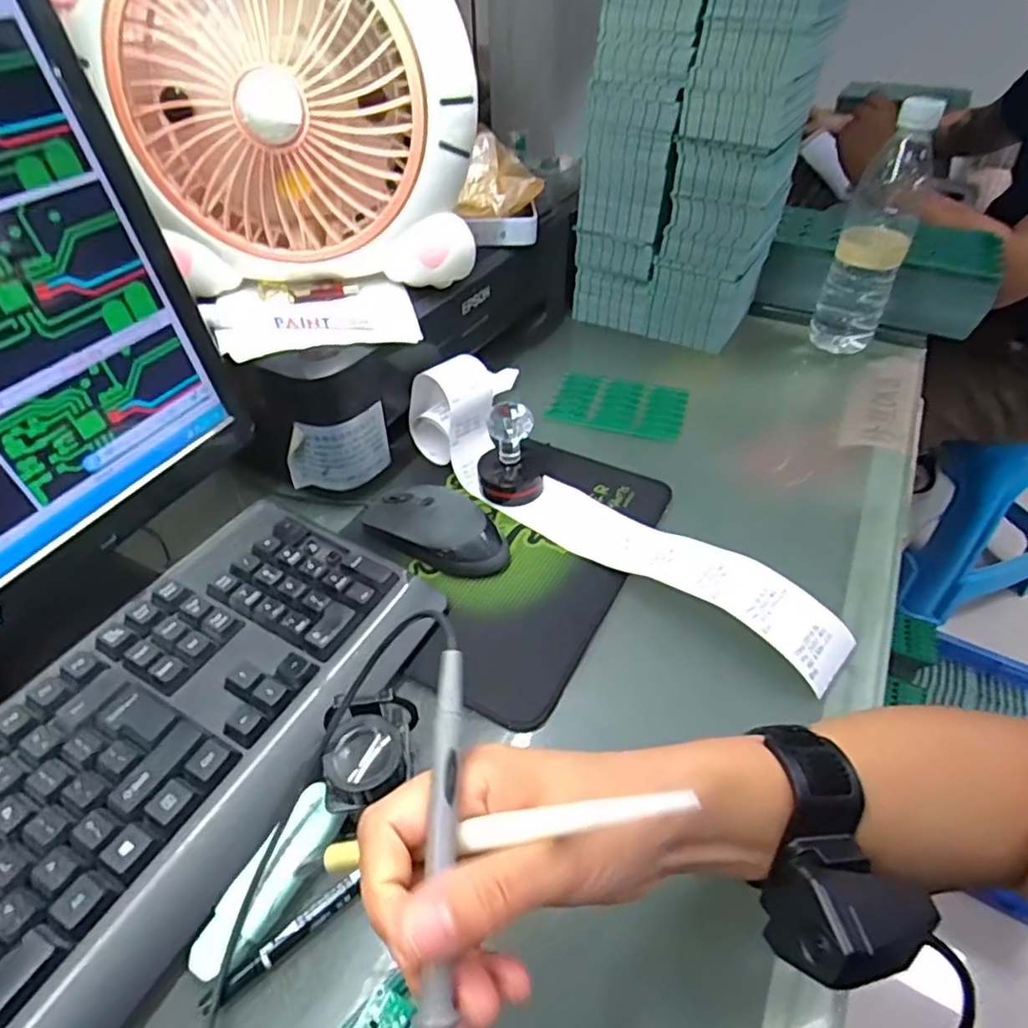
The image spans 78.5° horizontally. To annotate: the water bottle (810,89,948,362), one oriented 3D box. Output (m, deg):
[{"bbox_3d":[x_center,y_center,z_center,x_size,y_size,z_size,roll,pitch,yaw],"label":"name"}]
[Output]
[{"bbox_3d":[0.356,-0.272,0.618,0.065,0.217,0.071,18,46,19],"label":"water bottle"}]

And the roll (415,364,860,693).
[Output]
[{"bbox_3d":[0.071,-0.012,0.453,0.351,0.078,0.062,33,53,31],"label":"roll"}]

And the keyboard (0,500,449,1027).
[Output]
[{"bbox_3d":[-0.212,0.157,0.301,0.158,0.041,0.427,20,47,20],"label":"keyboard"}]

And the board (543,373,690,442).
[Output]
[{"bbox_3d":[0.099,-0.105,0.597,0.123,0.005,0.086,13,45,14],"label":"board"}]

